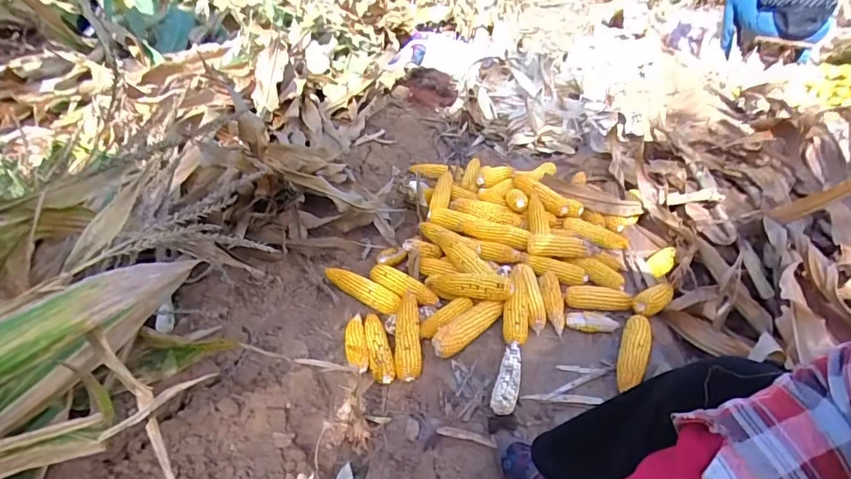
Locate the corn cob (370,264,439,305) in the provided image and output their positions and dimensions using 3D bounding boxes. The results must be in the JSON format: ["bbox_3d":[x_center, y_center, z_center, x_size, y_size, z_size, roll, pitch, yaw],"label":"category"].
[{"bbox_3d":[-0.058,0.105,1.158,0.187,0.040,0.054,25,41,32],"label":"corn cob"}]

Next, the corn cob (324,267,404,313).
[{"bbox_3d":[-0.143,0.112,1.142,0.188,0.041,0.052,26,39,10],"label":"corn cob"}]

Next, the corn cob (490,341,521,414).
[{"bbox_3d":[0.163,0.269,0.958,0.044,0.043,0.170,11,35,16],"label":"corn cob"}]

